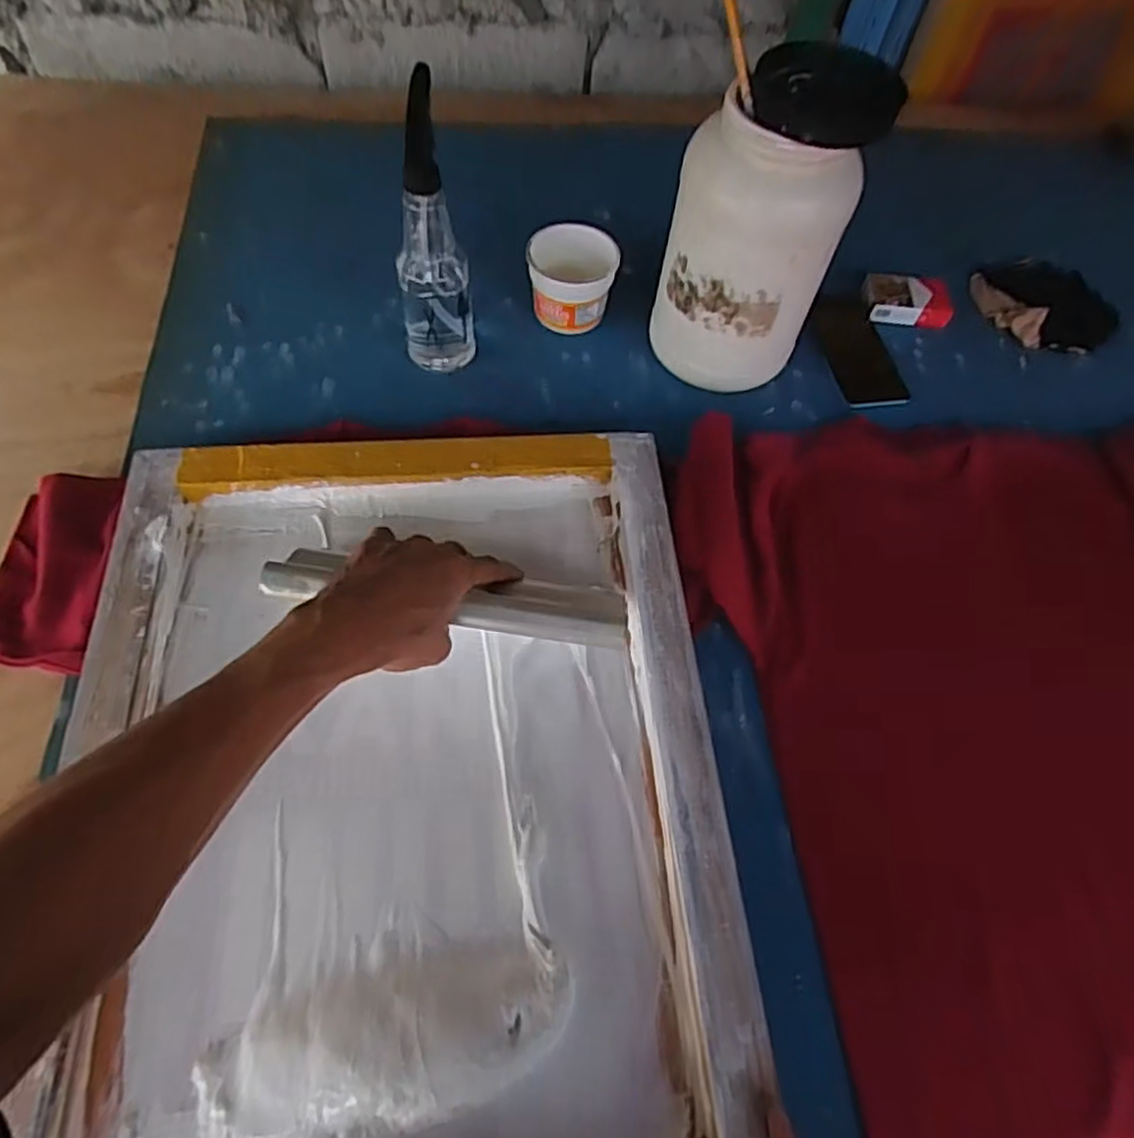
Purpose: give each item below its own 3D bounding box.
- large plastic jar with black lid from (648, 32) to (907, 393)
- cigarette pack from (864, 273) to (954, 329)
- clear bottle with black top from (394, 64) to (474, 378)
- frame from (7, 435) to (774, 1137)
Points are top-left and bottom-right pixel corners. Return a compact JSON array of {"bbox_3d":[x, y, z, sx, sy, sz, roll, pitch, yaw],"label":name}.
[{"bbox_3d":[0.172,-0.302,0.663,0.155,0.272,0.126,15,61,4],"label":"large plastic jar with black lid"},{"bbox_3d":[0.397,-0.310,0.826,0.101,0.029,0.055,6,61,-1],"label":"cigarette pack"},{"bbox_3d":[-0.127,-0.301,0.657,0.067,0.238,0.073,-7,62,-8],"label":"clear bottle with black top"},{"bbox_3d":[-0.120,0.158,0.514,0.451,0.040,0.598,-3,61,-6],"label":"frame"}]

